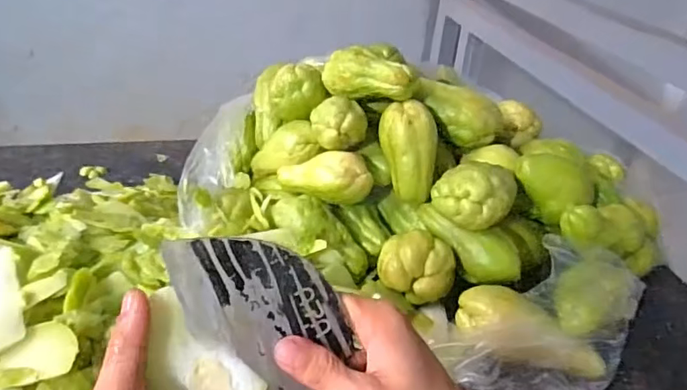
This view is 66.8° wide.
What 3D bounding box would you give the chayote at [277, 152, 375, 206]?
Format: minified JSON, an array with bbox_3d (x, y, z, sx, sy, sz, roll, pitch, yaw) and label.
[{"bbox_3d":[-0.022,-0.021,0.592,0.110,0.049,0.046,7,33,4],"label":"chayote"}]

